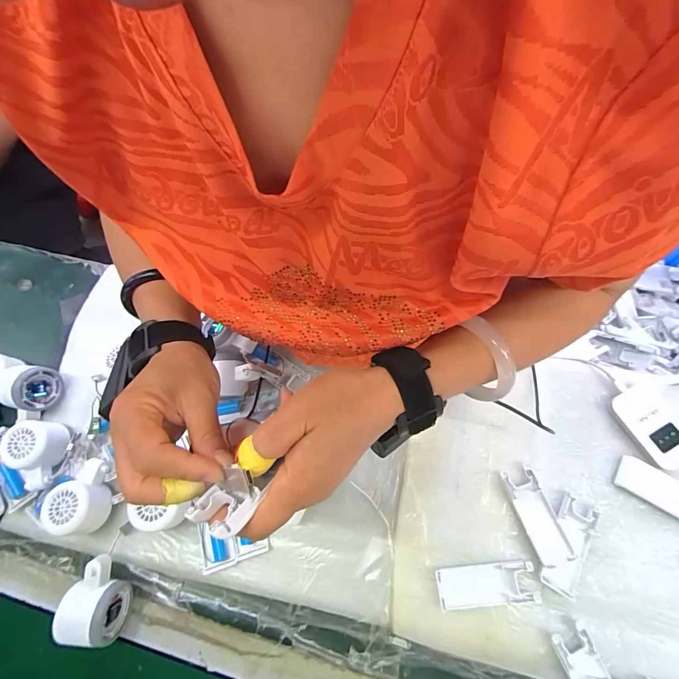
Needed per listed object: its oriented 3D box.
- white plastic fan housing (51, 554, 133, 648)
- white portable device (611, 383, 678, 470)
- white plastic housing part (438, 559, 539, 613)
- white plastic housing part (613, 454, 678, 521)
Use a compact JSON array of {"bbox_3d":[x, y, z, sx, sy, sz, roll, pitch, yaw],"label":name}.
[{"bbox_3d":[-0.271,0.288,0.414,0.051,0.052,0.081,1,70,4],"label":"white plastic fan housing"},{"bbox_3d":[0.396,0.106,0.461,0.068,0.018,0.097,-24,71,-5],"label":"white portable device"},{"bbox_3d":[0.162,0.272,0.410,0.107,0.010,0.042,-7,70,1],"label":"white plastic housing part"},{"bbox_3d":[0.384,0.180,0.436,0.104,0.010,0.041,29,75,13],"label":"white plastic housing part"}]

